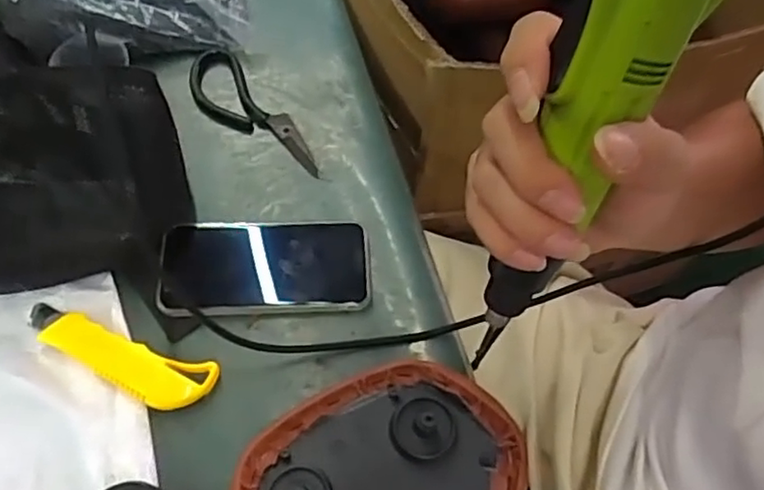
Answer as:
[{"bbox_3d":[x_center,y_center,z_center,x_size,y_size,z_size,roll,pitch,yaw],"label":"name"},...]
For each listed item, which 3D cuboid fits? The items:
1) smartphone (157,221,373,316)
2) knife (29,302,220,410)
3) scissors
[{"bbox_3d":[-0.092,0.016,0.508,0.164,0.009,0.078,-1,61,-5],"label":"smartphone"},{"bbox_3d":[-0.196,0.081,0.463,0.149,0.012,0.041,18,61,6],"label":"knife"},{"bbox_3d":[-0.123,-0.121,0.572,0.057,0.019,0.167,-34,68,-20],"label":"scissors"}]

